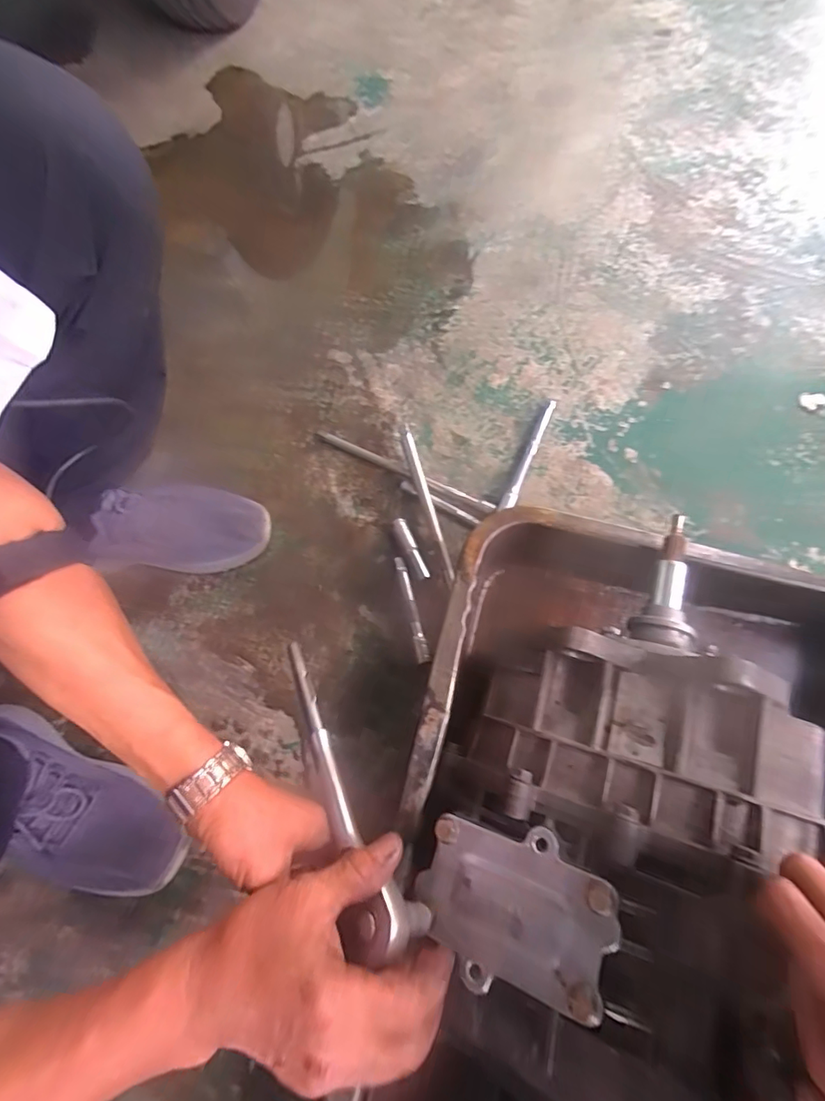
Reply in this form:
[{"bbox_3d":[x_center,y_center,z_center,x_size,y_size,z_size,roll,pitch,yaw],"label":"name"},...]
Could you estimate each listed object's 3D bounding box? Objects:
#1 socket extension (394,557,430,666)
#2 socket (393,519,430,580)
[{"bbox_3d":[-0.001,0.064,0.551,0.013,0.019,0.124,-13,69,-2],"label":"socket extension"},{"bbox_3d":[-0.001,-0.001,0.582,0.015,0.019,0.078,-23,70,-6],"label":"socket"}]

